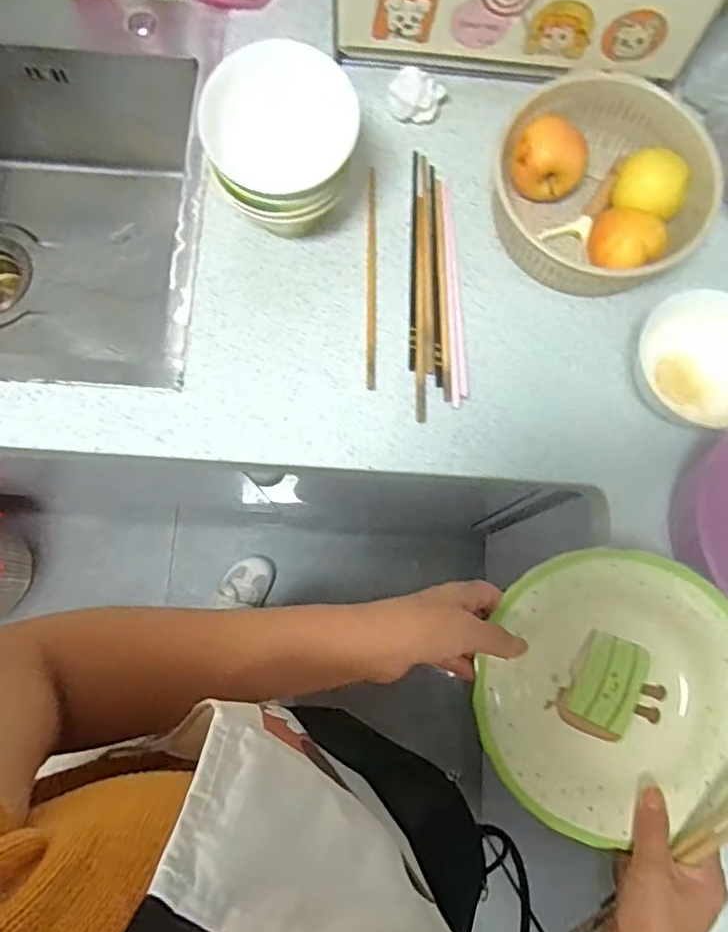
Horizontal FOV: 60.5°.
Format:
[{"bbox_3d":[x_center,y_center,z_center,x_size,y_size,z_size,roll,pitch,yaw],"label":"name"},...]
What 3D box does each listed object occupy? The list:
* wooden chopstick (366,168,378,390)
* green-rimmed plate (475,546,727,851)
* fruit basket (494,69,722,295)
[{"bbox_3d":[0.008,-0.189,0.621,0.009,0.008,0.230,1,77,-1],"label":"wooden chopstick"},{"bbox_3d":[0.185,0.168,0.472,0.197,0.051,0.197,0,78,-1],"label":"green-rimmed plate"},{"bbox_3d":[0.241,-0.266,0.605,0.173,0.084,0.192,-17,78,-5],"label":"fruit basket"}]

